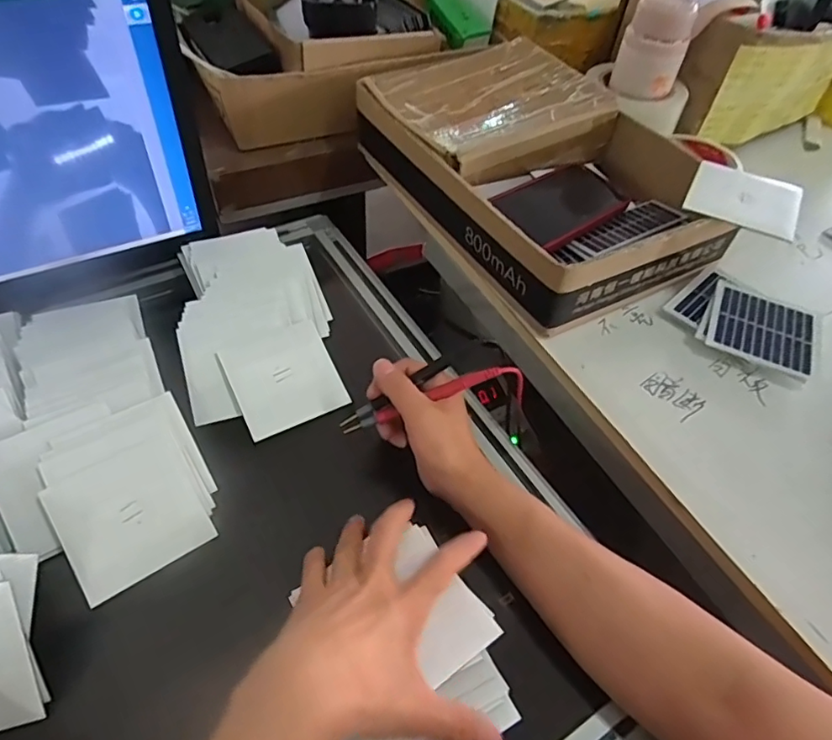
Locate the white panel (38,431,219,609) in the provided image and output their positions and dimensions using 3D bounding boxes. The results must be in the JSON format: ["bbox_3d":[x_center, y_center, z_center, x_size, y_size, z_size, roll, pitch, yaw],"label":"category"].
[{"bbox_3d":[-0.207,0.104,0.398,0.091,0.004,0.091,-28,75,-23],"label":"white panel"}]

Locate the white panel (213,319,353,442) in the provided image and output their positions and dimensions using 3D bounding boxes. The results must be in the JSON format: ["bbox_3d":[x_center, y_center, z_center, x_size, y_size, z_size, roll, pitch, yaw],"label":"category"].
[{"bbox_3d":[-0.116,0.007,0.485,0.089,0.004,0.089,-23,74,-19],"label":"white panel"}]

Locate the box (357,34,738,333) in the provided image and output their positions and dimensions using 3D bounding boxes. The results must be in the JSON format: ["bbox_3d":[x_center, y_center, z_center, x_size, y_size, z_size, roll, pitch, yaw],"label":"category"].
[{"bbox_3d":[0.118,-0.212,0.565,0.233,0.081,0.369,-22,56,-21],"label":"box"}]

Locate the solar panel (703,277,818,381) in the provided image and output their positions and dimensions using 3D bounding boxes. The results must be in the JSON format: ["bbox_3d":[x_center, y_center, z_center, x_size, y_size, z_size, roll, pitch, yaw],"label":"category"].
[{"bbox_3d":[0.304,-0.036,0.480,0.085,0.010,0.090,24,53,16],"label":"solar panel"}]

